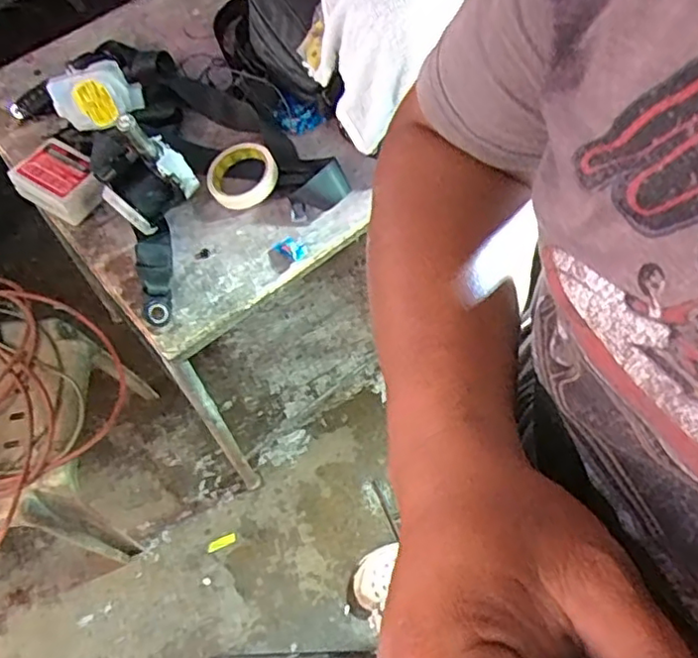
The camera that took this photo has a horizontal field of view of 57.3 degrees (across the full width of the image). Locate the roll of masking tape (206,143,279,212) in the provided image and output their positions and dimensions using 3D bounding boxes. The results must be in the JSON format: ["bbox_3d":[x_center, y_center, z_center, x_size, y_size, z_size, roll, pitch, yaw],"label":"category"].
[{"bbox_3d":[-0.153,-0.219,0.898,0.094,0.030,0.098,0,62,0],"label":"roll of masking tape"}]

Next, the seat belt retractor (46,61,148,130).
[{"bbox_3d":[-0.354,-0.327,0.903,0.113,0.077,0.071,-35,68,-17],"label":"seat belt retractor"}]

